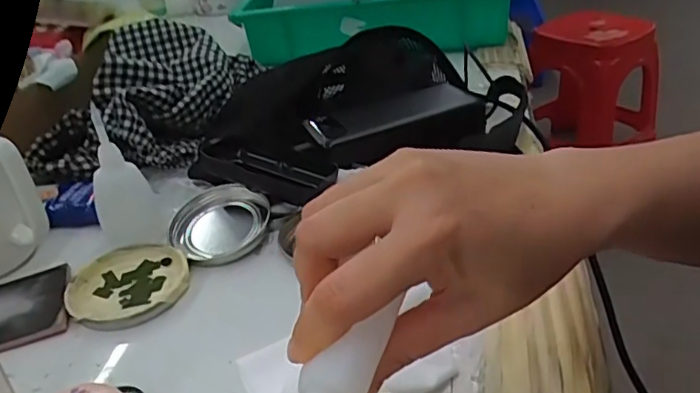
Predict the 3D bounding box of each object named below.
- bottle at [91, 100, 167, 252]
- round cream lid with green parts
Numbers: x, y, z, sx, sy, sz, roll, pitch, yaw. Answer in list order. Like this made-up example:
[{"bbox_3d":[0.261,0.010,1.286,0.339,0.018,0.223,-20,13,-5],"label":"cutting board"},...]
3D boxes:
[{"bbox_3d":[-0.170,-0.013,0.439,0.044,0.102,0.037,-7,32,-3],"label":"bottle"},{"bbox_3d":[-0.152,0.061,0.406,0.079,0.010,0.079,-4,32,2],"label":"round cream lid with green parts"}]

